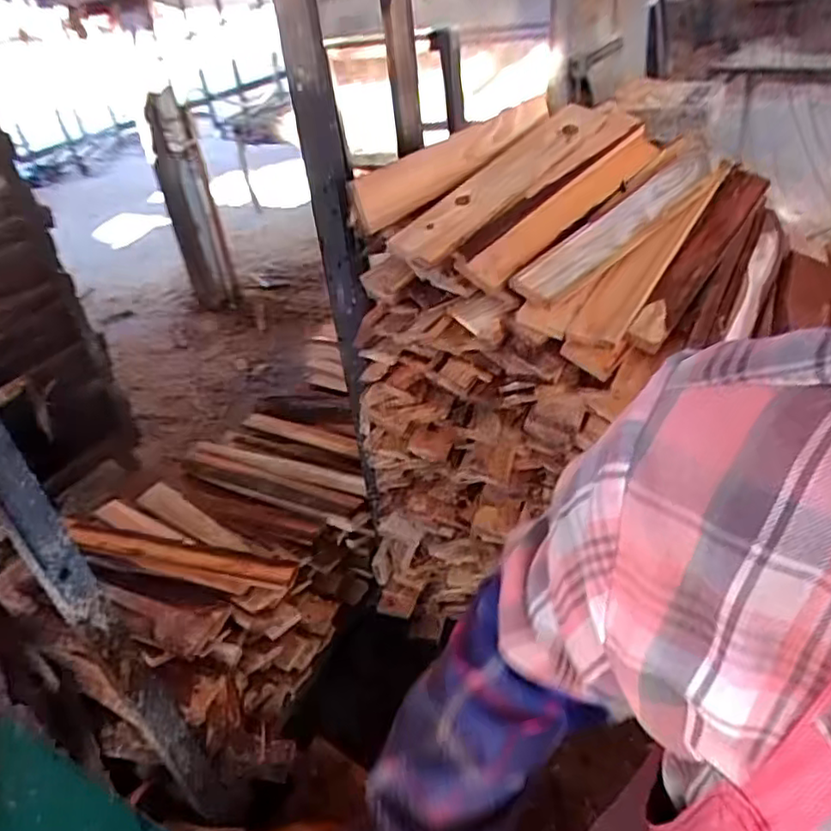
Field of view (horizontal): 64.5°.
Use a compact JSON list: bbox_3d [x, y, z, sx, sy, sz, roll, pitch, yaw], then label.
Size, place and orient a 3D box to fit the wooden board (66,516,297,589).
[{"bbox_3d":[-0.515,0.273,1.365,0.579,0.041,0.074,6,39,17],"label":"wooden board"}]

